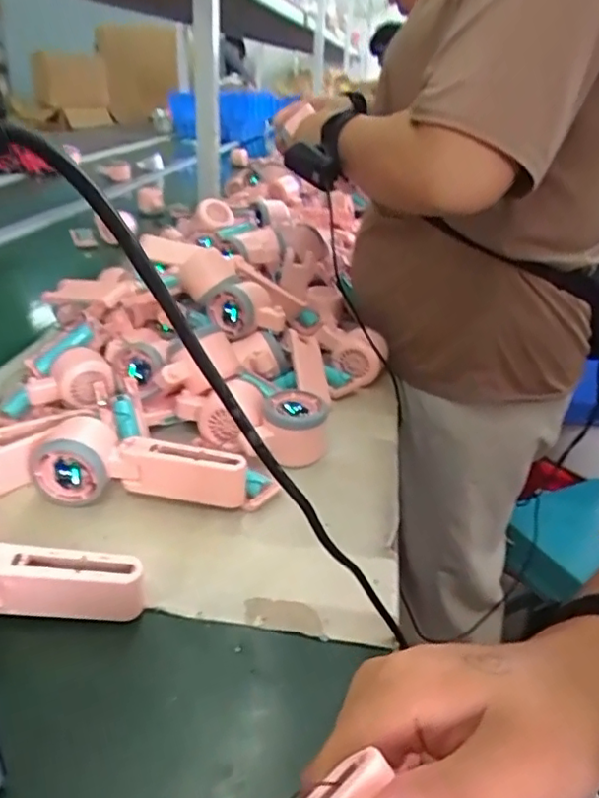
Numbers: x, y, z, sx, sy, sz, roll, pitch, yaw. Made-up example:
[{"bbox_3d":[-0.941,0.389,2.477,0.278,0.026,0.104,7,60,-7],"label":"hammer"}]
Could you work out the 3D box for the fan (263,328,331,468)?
[{"bbox_3d":[0.003,-0.002,0.607,0.052,0.054,0.189,6,29,2],"label":"fan"}]

